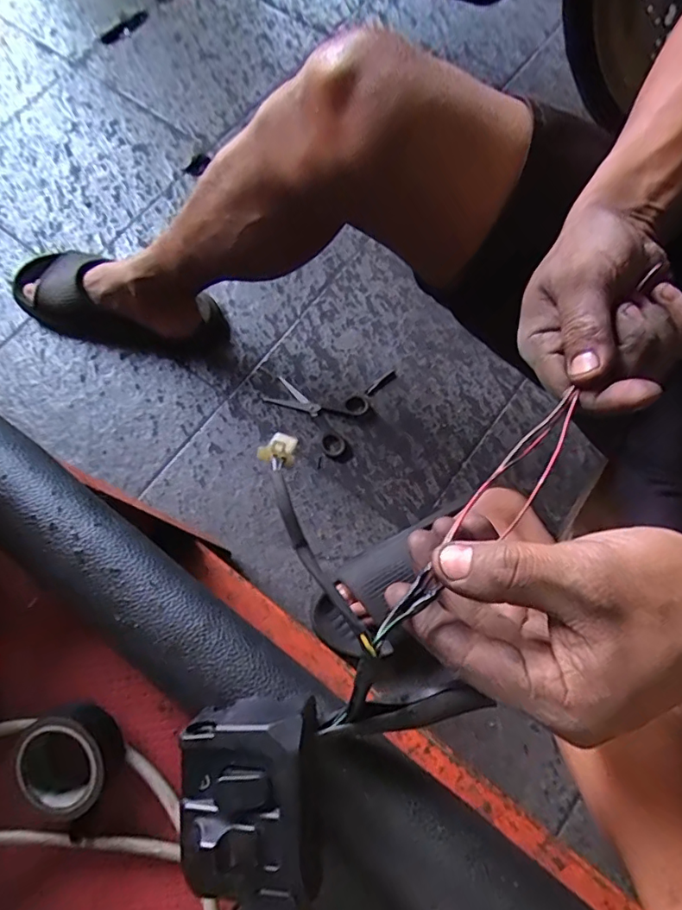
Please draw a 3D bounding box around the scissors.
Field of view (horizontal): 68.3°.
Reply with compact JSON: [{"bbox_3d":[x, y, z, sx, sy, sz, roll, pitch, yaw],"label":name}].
[{"bbox_3d":[-0.037,-0.062,0.662,0.125,0.005,0.088,28,76,8],"label":"scissors"}]

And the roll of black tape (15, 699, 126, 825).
[{"bbox_3d":[-0.124,0.139,0.236,0.048,0.022,0.048,0,91,8],"label":"roll of black tape"}]

